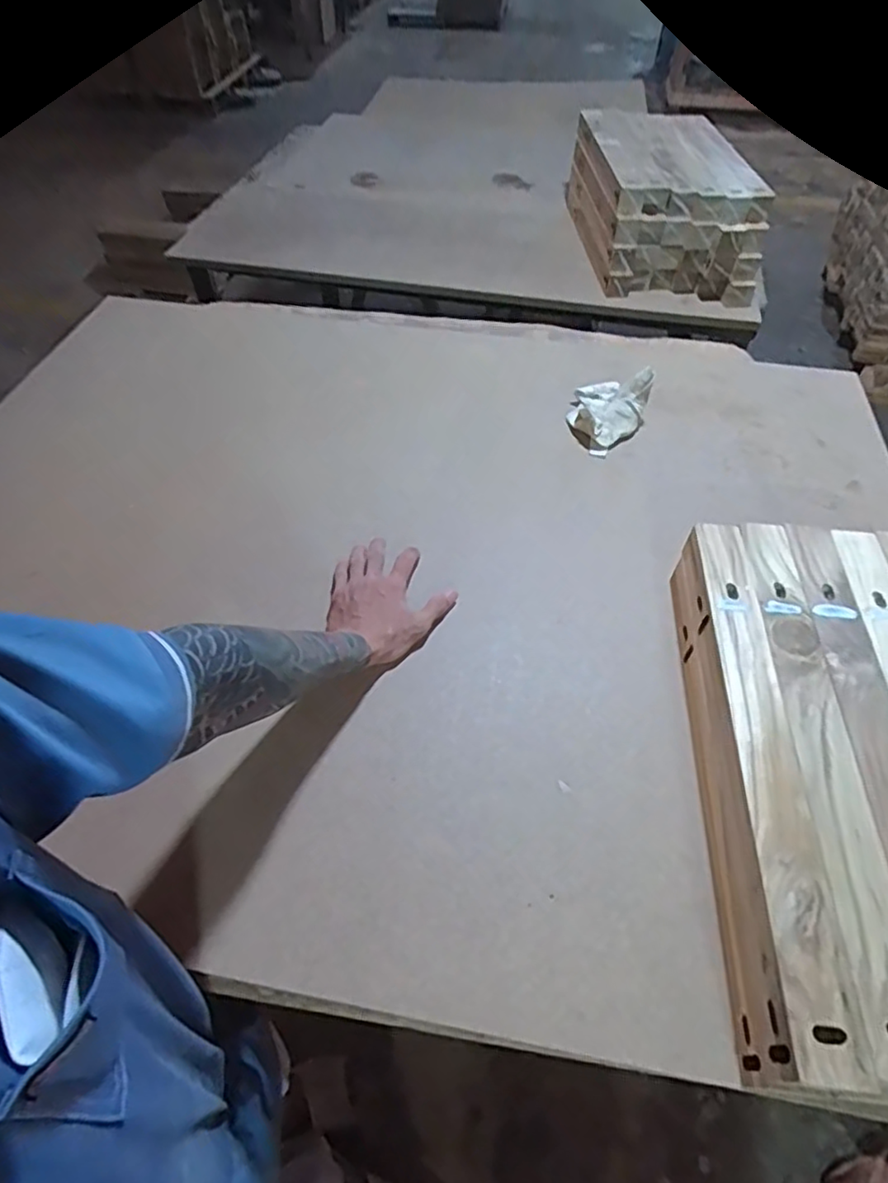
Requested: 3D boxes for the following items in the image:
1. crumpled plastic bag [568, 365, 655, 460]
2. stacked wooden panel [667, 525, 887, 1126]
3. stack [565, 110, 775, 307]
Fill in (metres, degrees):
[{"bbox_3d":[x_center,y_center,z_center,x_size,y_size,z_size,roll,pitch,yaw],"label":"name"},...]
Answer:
[{"bbox_3d":[0.224,-0.251,0.843,0.097,0.068,0.129,13,53,11],"label":"crumpled plastic bag"},{"bbox_3d":[0.360,0.146,0.513,0.271,0.088,0.451,5,52,5],"label":"stacked wooden panel"},{"bbox_3d":[0.434,-0.805,1.268,0.282,0.175,0.506,-4,51,-2],"label":"stack"}]

